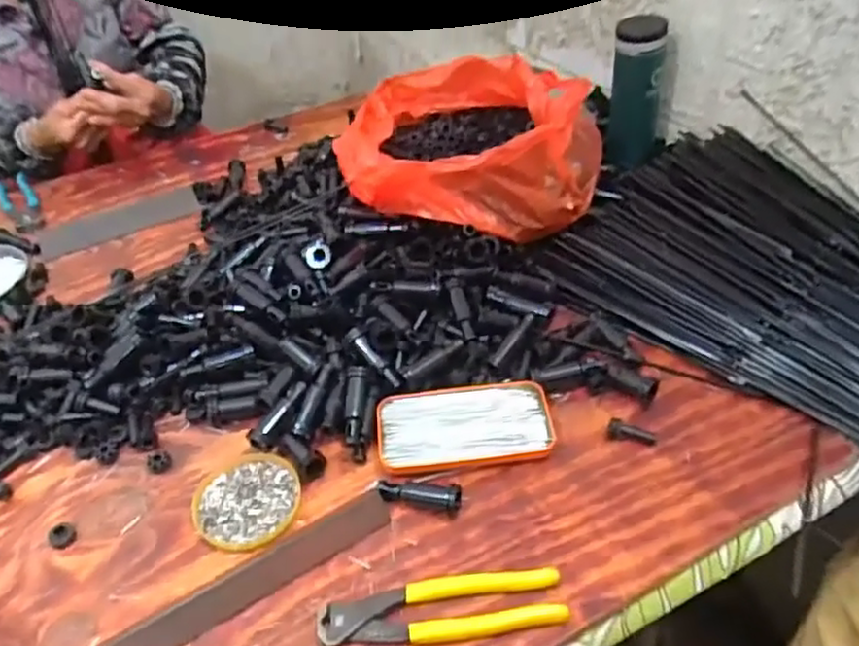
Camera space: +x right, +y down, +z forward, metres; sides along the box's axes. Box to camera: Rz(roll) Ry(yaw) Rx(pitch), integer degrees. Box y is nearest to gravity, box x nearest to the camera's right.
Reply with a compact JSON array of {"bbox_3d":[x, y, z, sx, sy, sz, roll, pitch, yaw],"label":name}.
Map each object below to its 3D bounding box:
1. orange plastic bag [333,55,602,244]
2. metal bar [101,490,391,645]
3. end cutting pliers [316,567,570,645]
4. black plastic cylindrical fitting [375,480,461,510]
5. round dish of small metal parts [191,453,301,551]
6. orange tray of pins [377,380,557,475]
[{"bbox_3d":[0.048,-0.205,0.787,0.289,0.099,0.268,-1,41,4],"label":"orange plastic bag"},{"bbox_3d":[-0.147,0.193,0.486,0.265,0.005,0.033,-26,46,-21],"label":"metal bar"},{"bbox_3d":[0.009,0.196,0.472,0.164,0.016,0.044,-6,42,-1],"label":"end cutting pliers"},{"bbox_3d":[-0.008,0.131,0.540,0.065,0.019,0.020,7,43,13],"label":"black plastic cylindrical fitting"},{"bbox_3d":[-0.147,0.139,0.558,0.082,0.005,0.089,-3,42,2],"label":"round dish of small metal parts"},{"bbox_3d":[0.030,0.088,0.588,0.144,0.015,0.079,-5,42,0],"label":"orange tray of pins"}]

